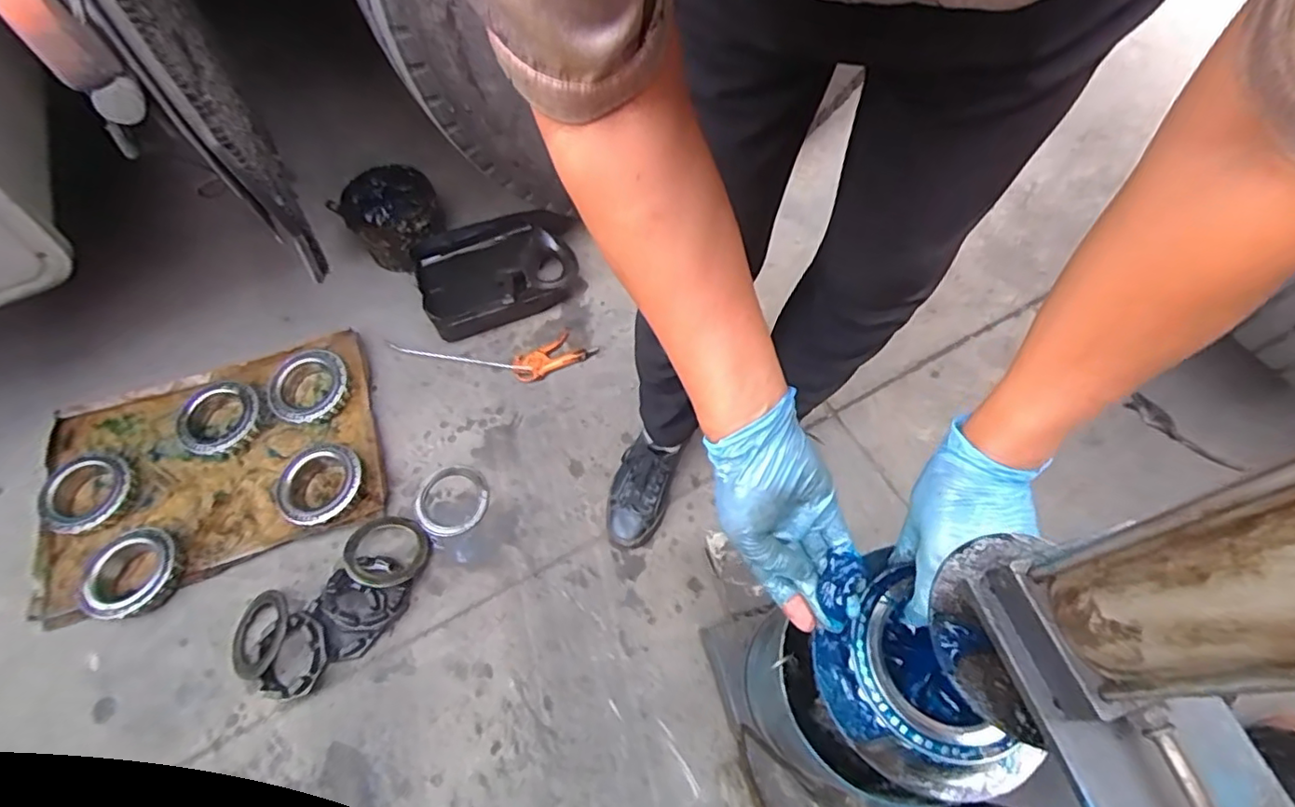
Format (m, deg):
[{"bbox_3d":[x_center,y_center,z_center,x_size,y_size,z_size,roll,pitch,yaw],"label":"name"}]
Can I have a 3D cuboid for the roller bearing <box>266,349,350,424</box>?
[{"bbox_3d":[-0.617,-0.032,1.104,0.132,0.030,0.142,0,63,1],"label":"roller bearing"}]

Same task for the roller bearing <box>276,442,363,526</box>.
[{"bbox_3d":[-0.545,0.139,1.011,0.137,0.046,0.136,0,63,1],"label":"roller bearing"}]

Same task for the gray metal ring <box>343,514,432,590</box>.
[{"bbox_3d":[-0.413,0.231,0.956,0.126,0.026,0.125,6,47,-6],"label":"gray metal ring"}]

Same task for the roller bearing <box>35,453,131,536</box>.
[{"bbox_3d":[-0.946,0.151,1.018,0.138,0.038,0.135,31,68,16],"label":"roller bearing"}]

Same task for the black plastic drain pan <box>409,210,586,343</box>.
[{"bbox_3d":[-0.292,-0.261,1.177,0.317,0.101,0.252,-17,64,-8],"label":"black plastic drain pan"}]

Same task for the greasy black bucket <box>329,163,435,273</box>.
[{"bbox_3d":[-0.508,-0.367,1.209,0.179,0.132,0.185,-40,69,-18],"label":"greasy black bucket"}]

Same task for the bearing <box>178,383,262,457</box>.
[{"bbox_3d":[-0.757,0.023,1.071,0.129,0.047,0.140,0,63,1],"label":"bearing"}]

